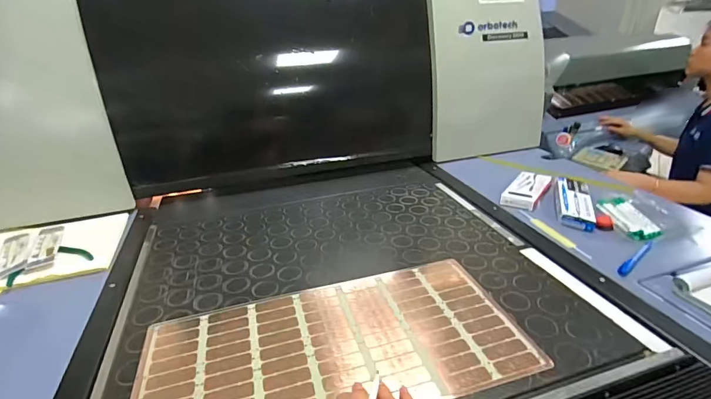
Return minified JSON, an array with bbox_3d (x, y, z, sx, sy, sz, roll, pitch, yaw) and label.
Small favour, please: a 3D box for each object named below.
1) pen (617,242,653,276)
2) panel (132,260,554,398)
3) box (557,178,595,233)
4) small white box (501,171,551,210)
[{"bbox_3d":[0.480,0.102,0.667,0.143,0.016,0.017,-22,30,-36],"label":"pen"},{"bbox_3d":[-0.027,0.197,0.529,0.495,0.005,0.245,-9,26,-14],"label":"panel"},{"bbox_3d":[0.483,0.005,0.859,0.069,0.029,0.159,6,39,19],"label":"box"},{"bbox_3d":[0.402,-0.021,0.915,0.077,0.032,0.166,16,30,36],"label":"small white box"}]

